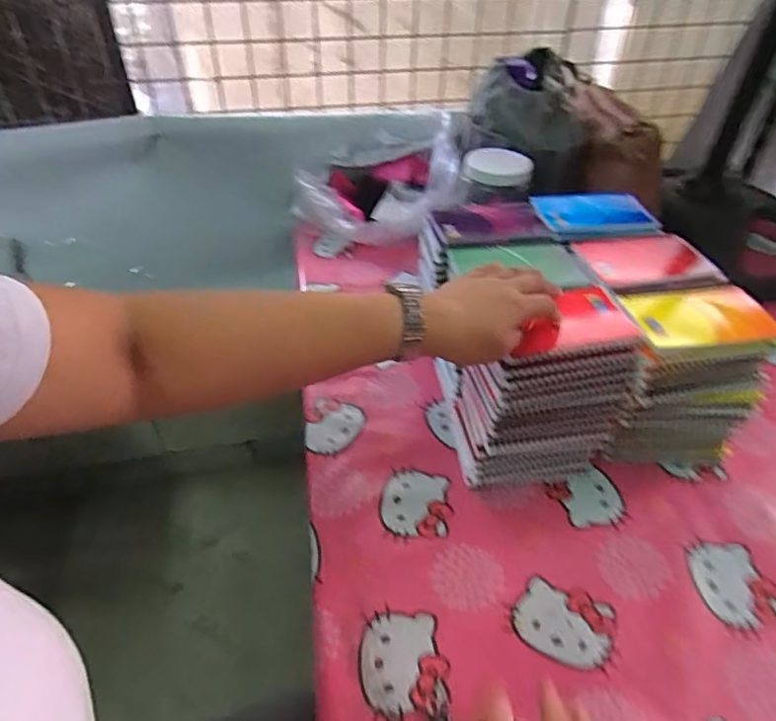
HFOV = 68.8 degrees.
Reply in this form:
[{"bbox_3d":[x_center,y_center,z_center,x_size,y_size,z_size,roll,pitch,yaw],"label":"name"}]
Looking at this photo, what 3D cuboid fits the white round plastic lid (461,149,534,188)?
[{"bbox_3d":[0.172,-0.293,0.860,0.105,0.025,0.081,28,48,26],"label":"white round plastic lid"}]

